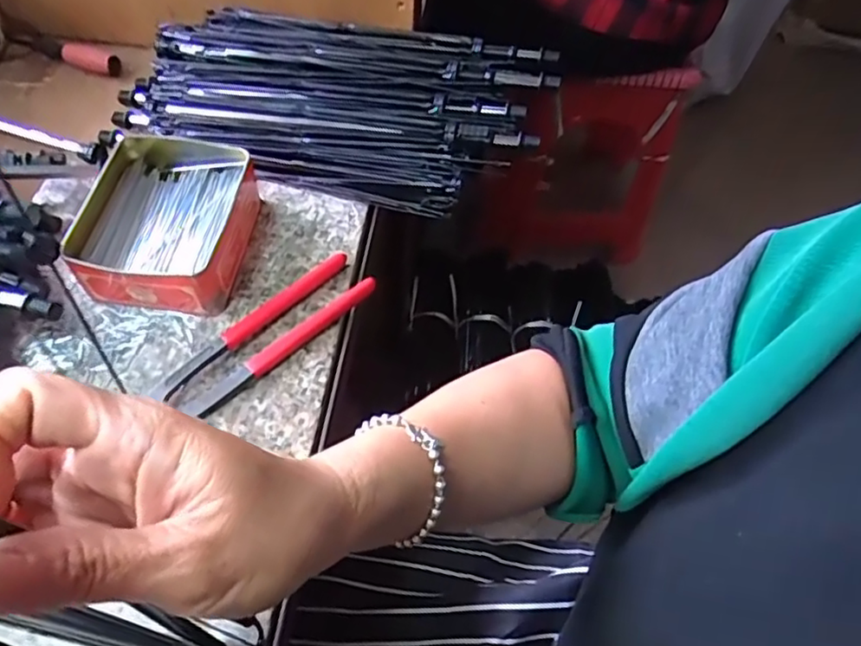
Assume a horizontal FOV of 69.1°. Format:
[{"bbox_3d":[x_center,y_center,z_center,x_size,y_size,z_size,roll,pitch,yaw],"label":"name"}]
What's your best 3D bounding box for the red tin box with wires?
[{"bbox_3d":[-0.186,-0.073,0.447,0.106,0.049,0.132,6,57,0],"label":"red tin box with wires"}]

